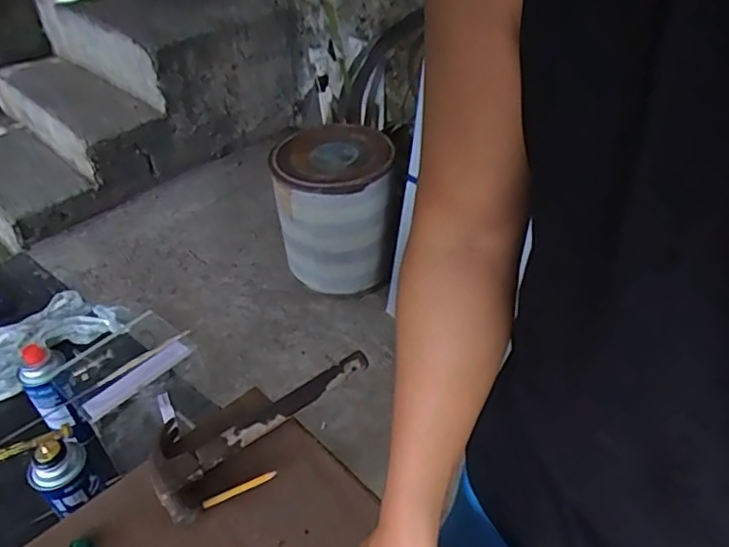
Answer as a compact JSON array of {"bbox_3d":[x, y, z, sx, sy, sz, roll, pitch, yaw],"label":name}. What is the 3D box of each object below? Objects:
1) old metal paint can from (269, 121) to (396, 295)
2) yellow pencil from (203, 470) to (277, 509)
[{"bbox_3d":[-0.094,-0.227,1.968,0.365,0.426,0.399,-1,40,1],"label":"old metal paint can"},{"bbox_3d":[-0.138,0.240,0.648,0.084,0.009,0.008,-19,45,-16],"label":"yellow pencil"}]

